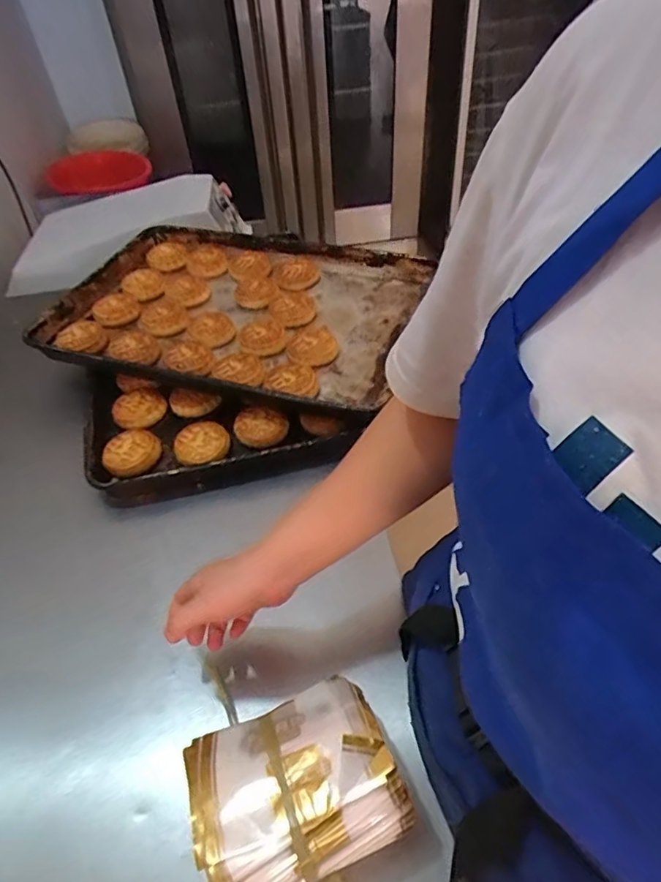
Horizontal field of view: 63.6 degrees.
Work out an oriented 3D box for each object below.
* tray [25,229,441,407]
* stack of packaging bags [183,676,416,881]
[{"bbox_3d":[-0.156,-0.237,0.916,0.569,0.058,0.417,12,50,15],"label":"tray"},{"bbox_3d":[-0.031,0.271,0.424,0.156,0.049,0.133,-19,49,-12],"label":"stack of packaging bags"}]

